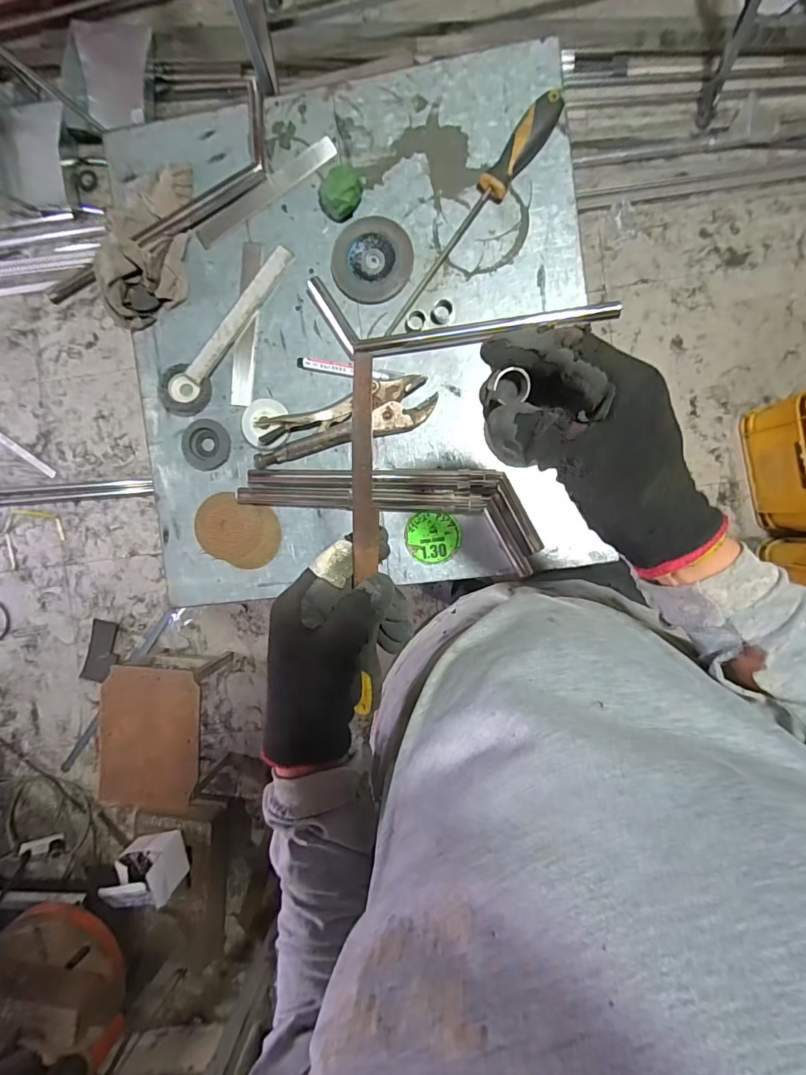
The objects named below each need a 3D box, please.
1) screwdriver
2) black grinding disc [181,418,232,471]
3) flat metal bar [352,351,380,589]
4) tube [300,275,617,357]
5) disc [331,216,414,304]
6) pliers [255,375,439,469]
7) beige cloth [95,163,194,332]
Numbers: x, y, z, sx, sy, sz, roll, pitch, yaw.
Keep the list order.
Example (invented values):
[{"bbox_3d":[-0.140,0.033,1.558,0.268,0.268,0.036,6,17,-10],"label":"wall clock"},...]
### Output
[{"bbox_3d":[0.072,-0.362,0.513,0.031,0.030,0.295,41,95,3],"label":"screwdriver"},{"bbox_3d":[-0.242,-0.113,0.562,0.057,0.009,0.060,0,92,5],"label":"black grinding disc"},{"bbox_3d":[-0.026,-0.039,0.299,0.017,0.005,0.151,6,121,6],"label":"flat metal bar"},{"bbox_3d":[0.061,-0.241,0.524,0.348,0.017,0.082,8,93,5],"label":"tube"},{"bbox_3d":[-0.036,-0.326,0.537,0.092,0.006,0.093,-4,92,6],"label":"disc"},{"bbox_3d":[-0.071,-0.137,0.538,0.216,0.015,0.058,-14,91,6],"label":"pliers"},{"bbox_3d":[-0.308,-0.351,0.545,0.094,0.032,0.186,4,92,5],"label":"beige cloth"}]

